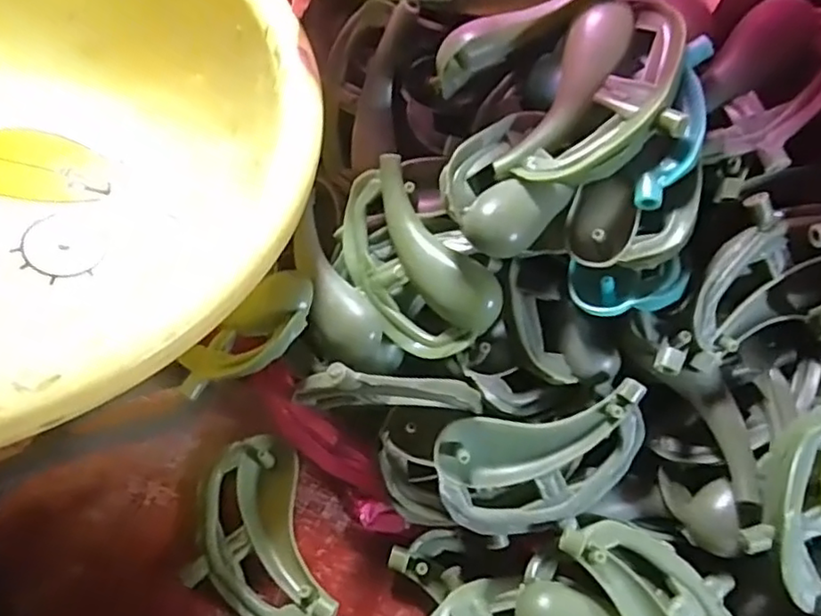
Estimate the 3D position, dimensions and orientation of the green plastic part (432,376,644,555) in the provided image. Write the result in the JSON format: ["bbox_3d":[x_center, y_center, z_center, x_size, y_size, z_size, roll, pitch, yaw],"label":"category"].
[{"bbox_3d":[0.042,0.050,0.200,0.064,0.018,0.038,-12,83,0],"label":"green plastic part"}]

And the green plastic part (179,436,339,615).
[{"bbox_3d":[-0.054,0.076,0.209,0.042,0.015,0.065,-18,68,-9],"label":"green plastic part"}]

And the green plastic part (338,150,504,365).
[{"bbox_3d":[0.000,-0.016,0.204,0.035,0.016,0.065,-26,69,-12],"label":"green plastic part"}]

